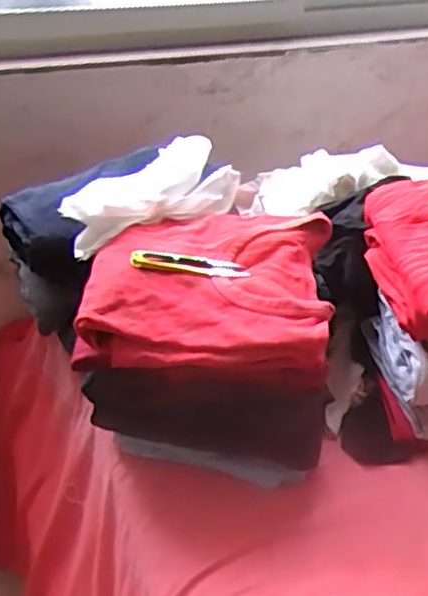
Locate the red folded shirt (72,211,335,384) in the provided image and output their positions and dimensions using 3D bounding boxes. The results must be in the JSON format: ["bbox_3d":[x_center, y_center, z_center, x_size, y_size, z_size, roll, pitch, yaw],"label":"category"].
[{"bbox_3d":[-0.007,-0.011,0.713,0.242,0.068,0.219,3,33,2],"label":"red folded shirt"}]

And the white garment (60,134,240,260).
[{"bbox_3d":[-0.072,-0.125,0.817,0.224,0.070,0.107,-24,41,-33],"label":"white garment"}]

